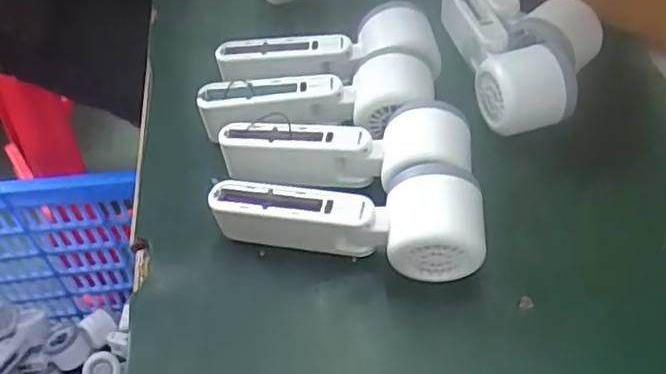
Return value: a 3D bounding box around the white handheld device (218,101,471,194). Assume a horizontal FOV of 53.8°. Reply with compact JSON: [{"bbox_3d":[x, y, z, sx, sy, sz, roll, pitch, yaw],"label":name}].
[{"bbox_3d":[0.008,-0.027,0.436,0.165,0.055,0.059,11,51,11],"label":"white handheld device"}]

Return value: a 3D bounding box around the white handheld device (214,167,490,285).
[{"bbox_3d":[0.009,0.017,0.399,0.160,0.066,0.048,8,50,8],"label":"white handheld device"}]

